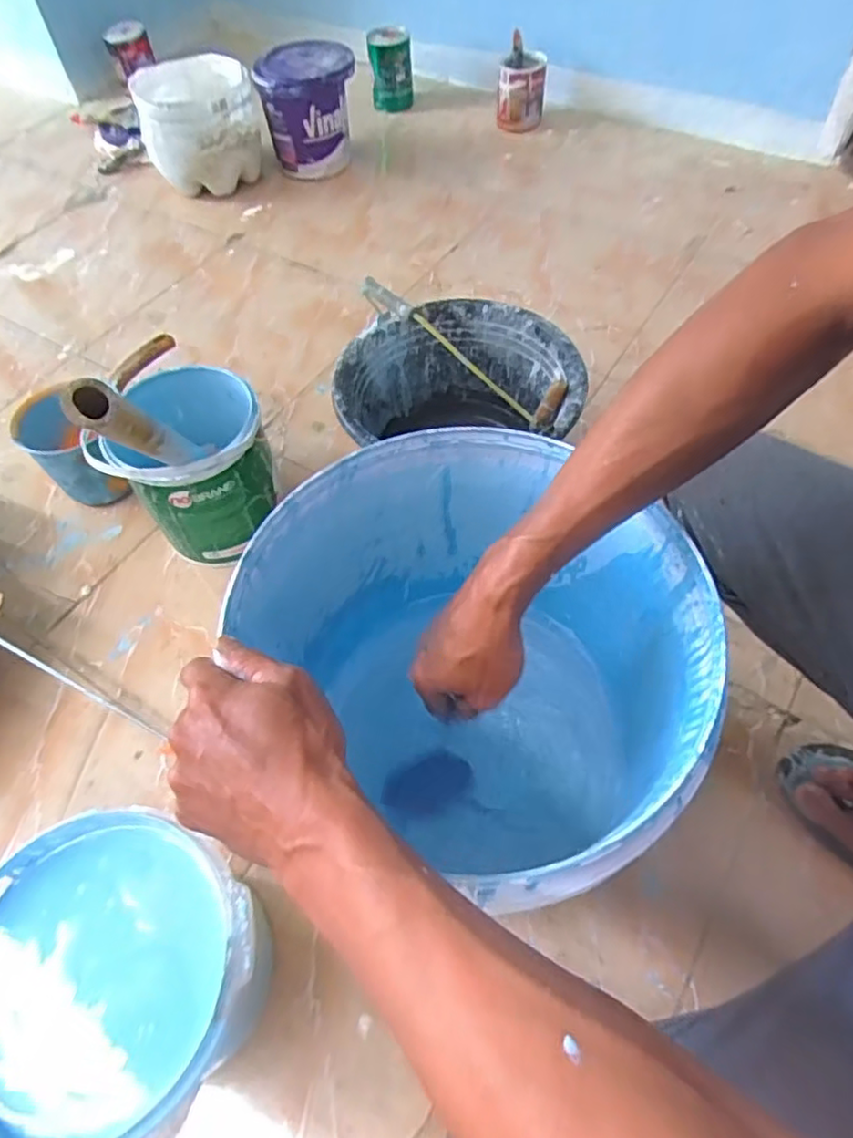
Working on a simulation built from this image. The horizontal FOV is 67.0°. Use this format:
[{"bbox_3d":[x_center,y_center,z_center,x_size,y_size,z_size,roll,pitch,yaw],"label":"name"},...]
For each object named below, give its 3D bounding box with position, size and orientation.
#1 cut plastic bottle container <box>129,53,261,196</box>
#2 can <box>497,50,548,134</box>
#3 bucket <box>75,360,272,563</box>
[{"bbox_3d":[-0.463,-0.912,1.338,0.238,0.171,0.324,-16,57,-7],"label":"cut plastic bottle container"},{"bbox_3d":[0.205,-1.037,1.411,0.105,0.137,0.103,5,57,7],"label":"can"},{"bbox_3d":[-0.276,-0.131,0.818,0.162,0.204,0.188,-8,57,-2],"label":"bucket"}]

